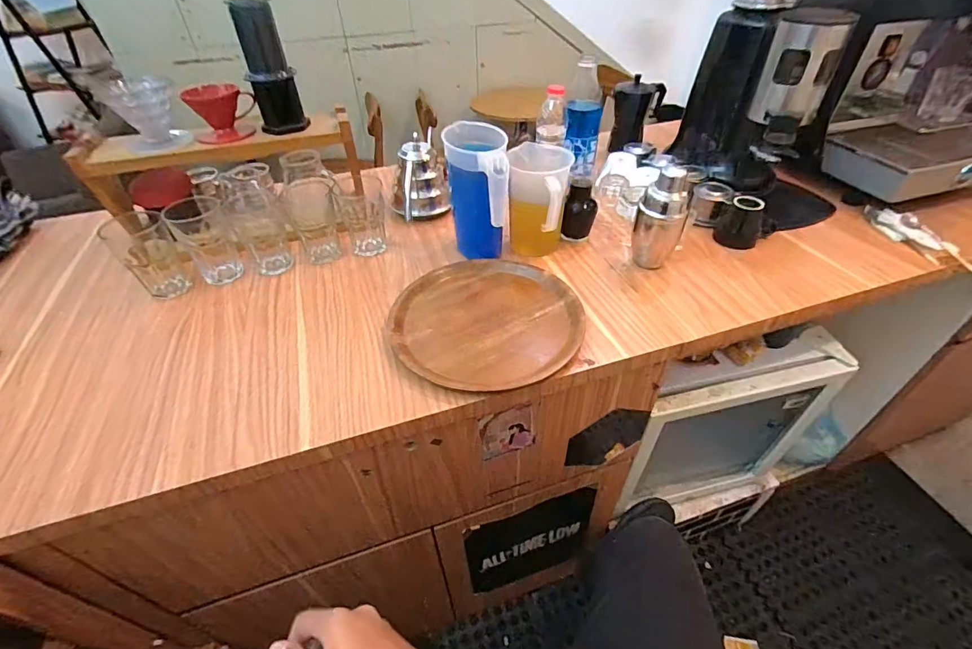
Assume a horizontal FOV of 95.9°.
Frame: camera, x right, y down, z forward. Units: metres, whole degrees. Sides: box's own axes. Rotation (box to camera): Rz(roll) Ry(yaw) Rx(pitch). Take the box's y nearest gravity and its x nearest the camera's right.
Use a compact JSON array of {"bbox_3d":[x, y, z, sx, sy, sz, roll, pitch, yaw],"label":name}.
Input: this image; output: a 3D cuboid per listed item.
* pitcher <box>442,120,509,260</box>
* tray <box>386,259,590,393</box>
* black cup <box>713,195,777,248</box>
[{"bbox_3d":[-0.016,-0.220,0.765,0.101,0.215,0.161,-3,43,-2],"label":"pitcher"},{"bbox_3d":[-0.004,-0.015,0.687,0.280,0.019,0.289,-1,43,1],"label":"tray"},{"bbox_3d":[0.493,-0.197,0.834,0.084,0.081,0.077,-31,51,-27],"label":"black cup"}]

